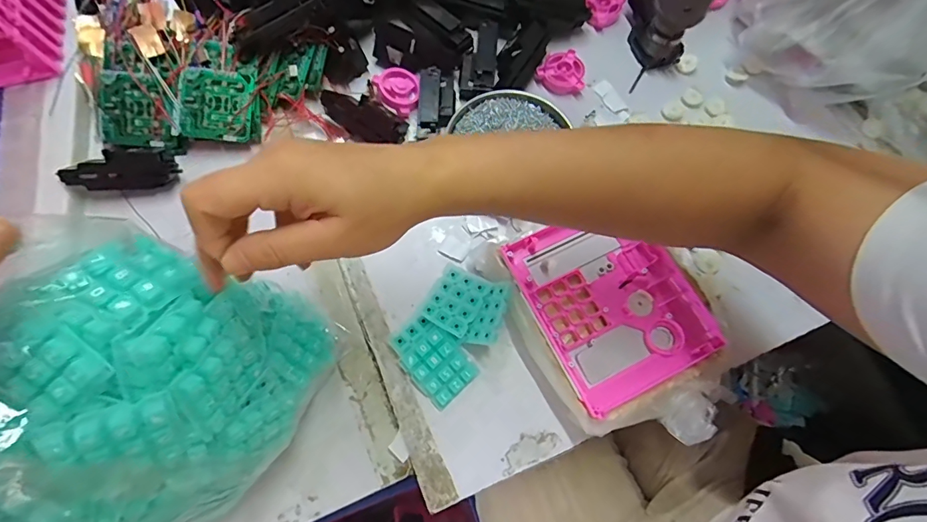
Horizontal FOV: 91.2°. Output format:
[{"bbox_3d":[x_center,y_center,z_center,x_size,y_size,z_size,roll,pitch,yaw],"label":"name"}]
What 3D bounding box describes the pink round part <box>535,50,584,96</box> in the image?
[{"bbox_3d":[0.118,-0.217,0.525,0.052,0.015,0.049,0,70,-1],"label":"pink round part"}]

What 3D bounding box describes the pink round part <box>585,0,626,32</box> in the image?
[{"bbox_3d":[0.172,-0.314,0.558,0.045,0.025,0.051,20,71,6],"label":"pink round part"}]

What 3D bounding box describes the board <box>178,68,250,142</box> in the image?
[{"bbox_3d":[-0.257,-0.161,0.469,0.067,0.005,0.072,0,86,-10],"label":"board"}]

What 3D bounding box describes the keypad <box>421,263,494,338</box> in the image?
[{"bbox_3d":[-0.007,0.034,0.421,0.050,0.007,0.060,25,69,21],"label":"keypad"}]

